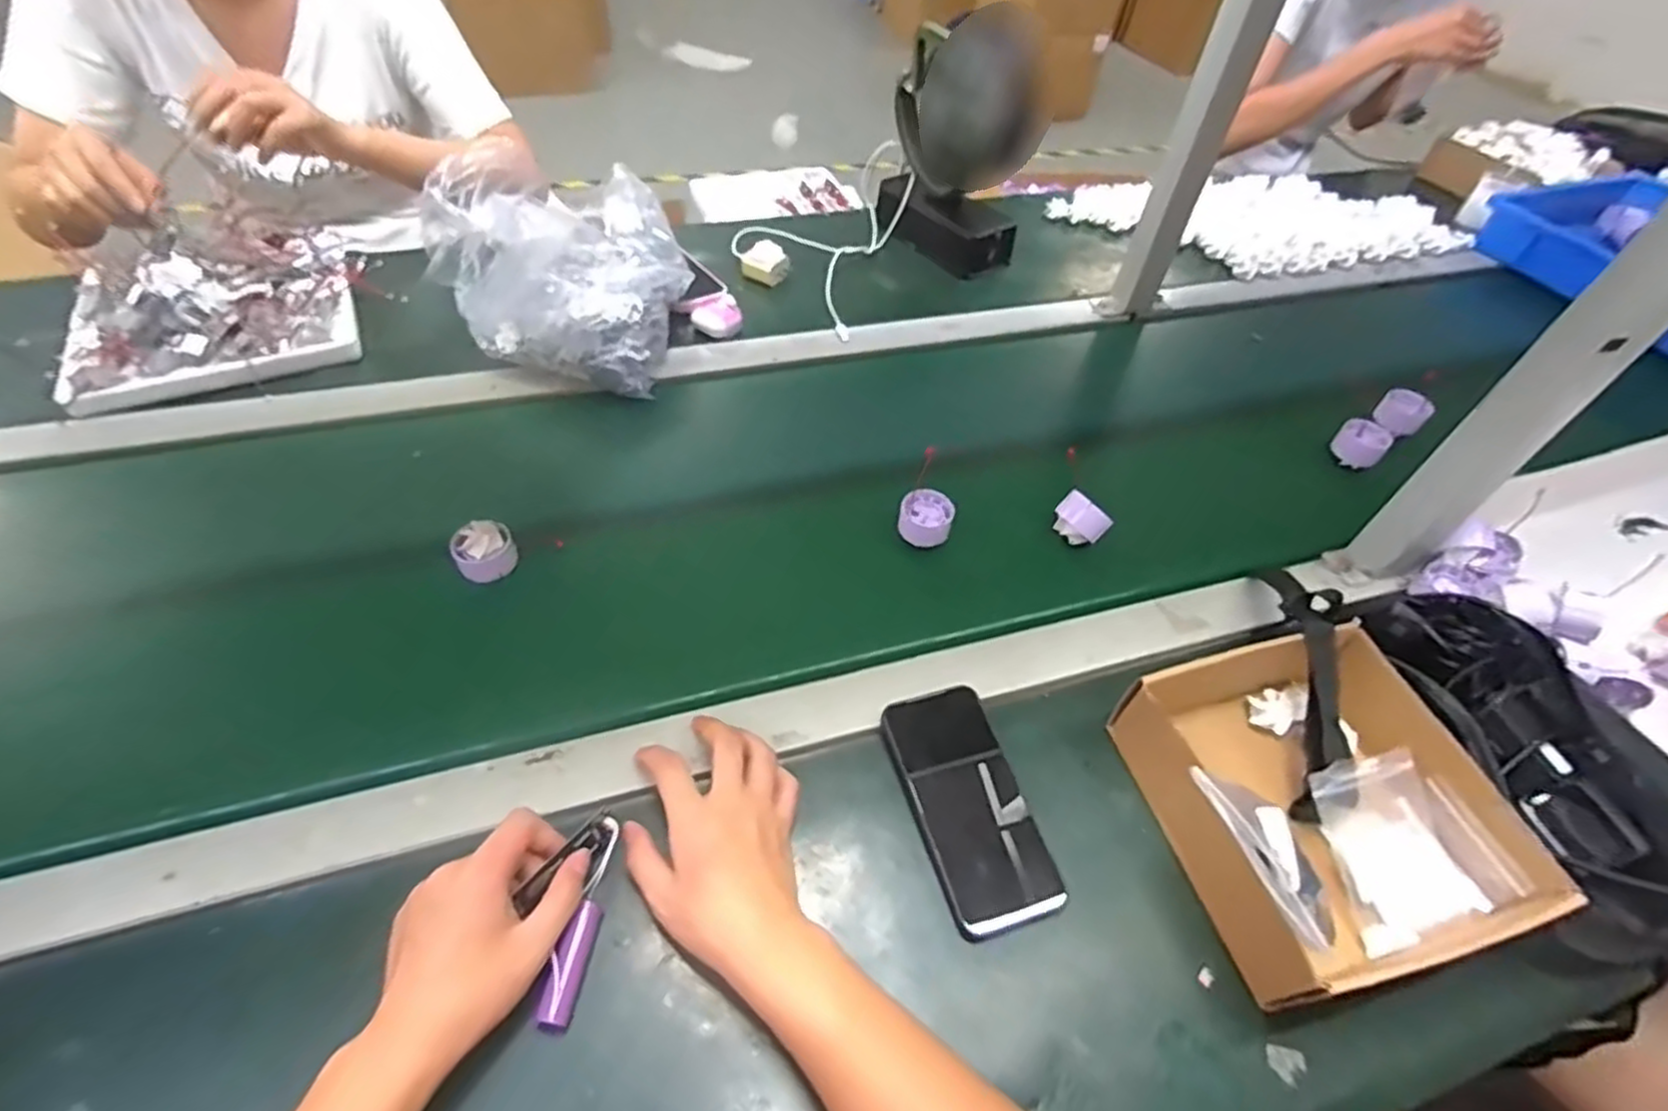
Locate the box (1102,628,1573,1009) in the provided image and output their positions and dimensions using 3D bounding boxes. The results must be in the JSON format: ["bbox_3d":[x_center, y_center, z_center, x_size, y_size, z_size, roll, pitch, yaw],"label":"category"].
[{"bbox_3d":[0.328,0.166,0.506,0.208,0.085,0.206,-11,53,-14],"label":"box"}]

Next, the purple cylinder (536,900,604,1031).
[{"bbox_3d":[-0.156,0.240,0.437,0.019,0.018,0.066,8,50,1],"label":"purple cylinder"}]

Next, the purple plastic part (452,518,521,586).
[{"bbox_3d":[-0.292,-0.002,0.621,0.048,0.041,0.040,-24,57,-23],"label":"purple plastic part"}]

